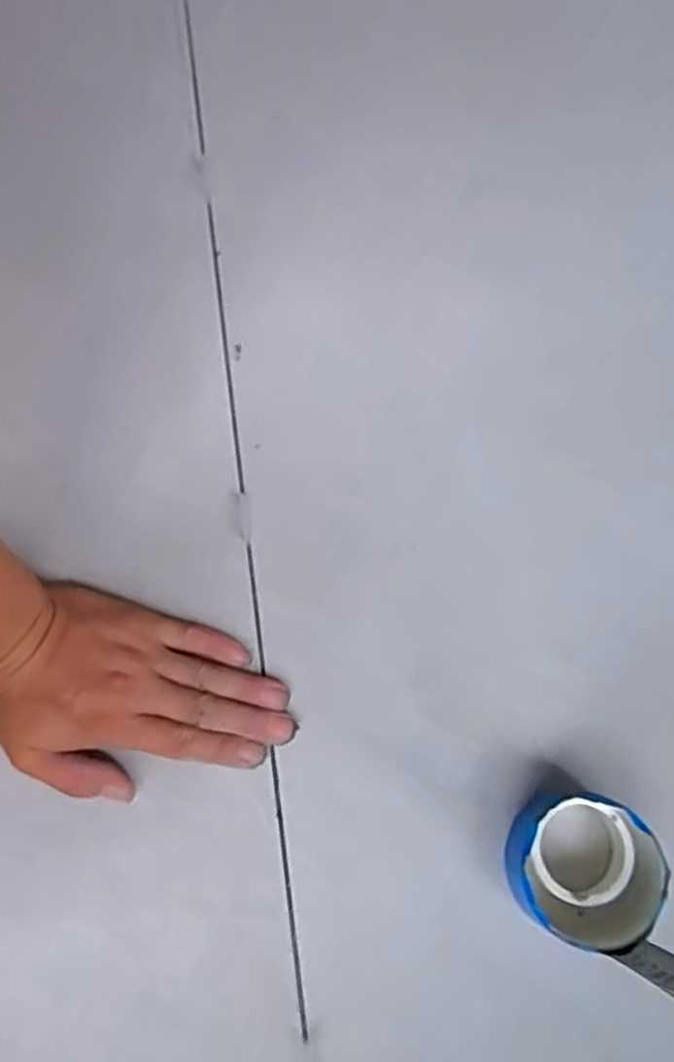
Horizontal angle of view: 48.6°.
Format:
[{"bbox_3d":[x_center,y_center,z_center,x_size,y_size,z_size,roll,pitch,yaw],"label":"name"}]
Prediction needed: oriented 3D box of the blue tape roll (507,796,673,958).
[{"bbox_3d":[0.129,0.182,0.406,0.076,0.047,0.071,0,71,-1],"label":"blue tape roll"}]

